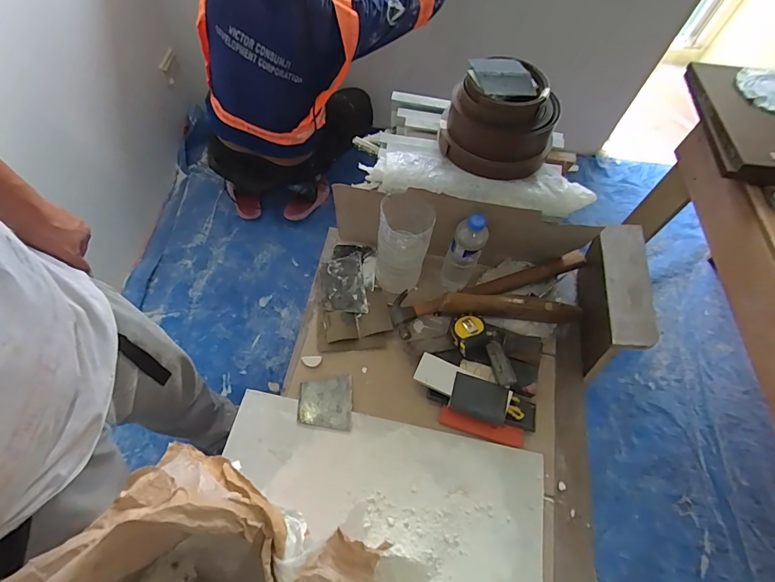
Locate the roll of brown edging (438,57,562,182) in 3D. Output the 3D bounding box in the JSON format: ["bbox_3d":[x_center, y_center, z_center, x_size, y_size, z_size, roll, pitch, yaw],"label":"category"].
[{"bbox_3d":[0.200,-0.312,0.725,0.186,0.123,0.172,1,62,-3],"label":"roll of brown edging"}]

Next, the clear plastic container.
[{"bbox_3d":[0.028,-0.078,0.796,0.093,0.222,0.095,1,62,-3],"label":"clear plastic container"}]

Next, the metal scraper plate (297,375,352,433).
[{"bbox_3d":[-0.118,0.212,0.759,0.099,0.012,0.098,-2,61,-1],"label":"metal scraper plate"}]

